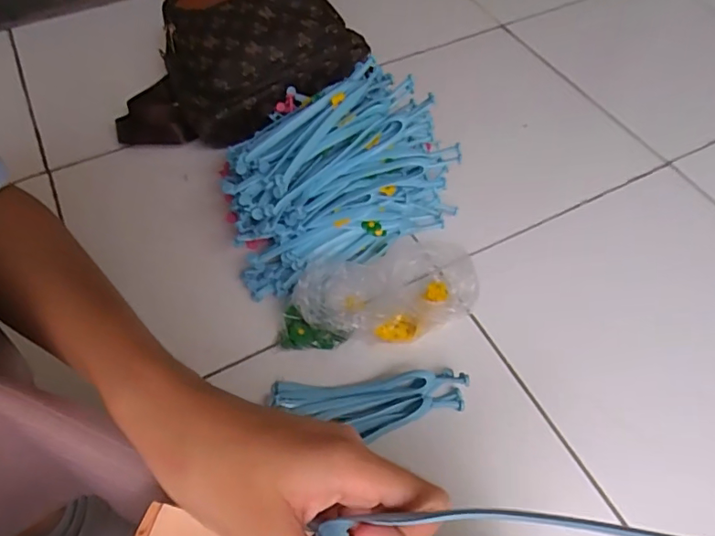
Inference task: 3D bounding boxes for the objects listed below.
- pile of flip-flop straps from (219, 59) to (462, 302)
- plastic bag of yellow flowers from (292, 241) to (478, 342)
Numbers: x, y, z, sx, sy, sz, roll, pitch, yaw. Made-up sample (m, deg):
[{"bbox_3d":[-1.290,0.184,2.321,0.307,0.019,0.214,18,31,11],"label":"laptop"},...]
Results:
[{"bbox_3d":[-0.047,-0.122,0.616,0.262,0.168,0.230,-27,60,-18],"label":"pile of flip-flop straps"},{"bbox_3d":[0.031,0.029,0.582,0.203,0.076,0.109,-4,56,-3],"label":"plastic bag of yellow flowers"}]

